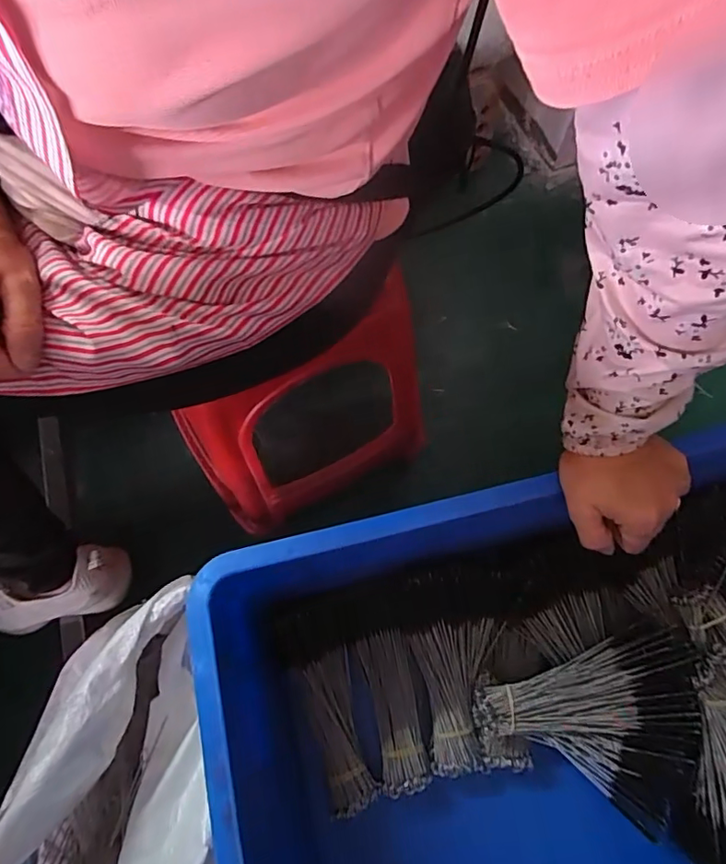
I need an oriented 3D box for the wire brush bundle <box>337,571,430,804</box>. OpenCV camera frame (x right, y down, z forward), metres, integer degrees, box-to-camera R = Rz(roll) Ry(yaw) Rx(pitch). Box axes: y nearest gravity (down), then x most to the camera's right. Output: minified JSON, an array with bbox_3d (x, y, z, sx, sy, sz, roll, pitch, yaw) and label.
[{"bbox_3d":[0.024,0.248,0.534,0.060,0.043,0.200,-12,85,-4],"label":"wire brush bundle"}]

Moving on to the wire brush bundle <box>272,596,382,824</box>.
[{"bbox_3d":[-0.037,0.262,0.530,0.065,0.047,0.199,-15,84,-5],"label":"wire brush bundle"}]

